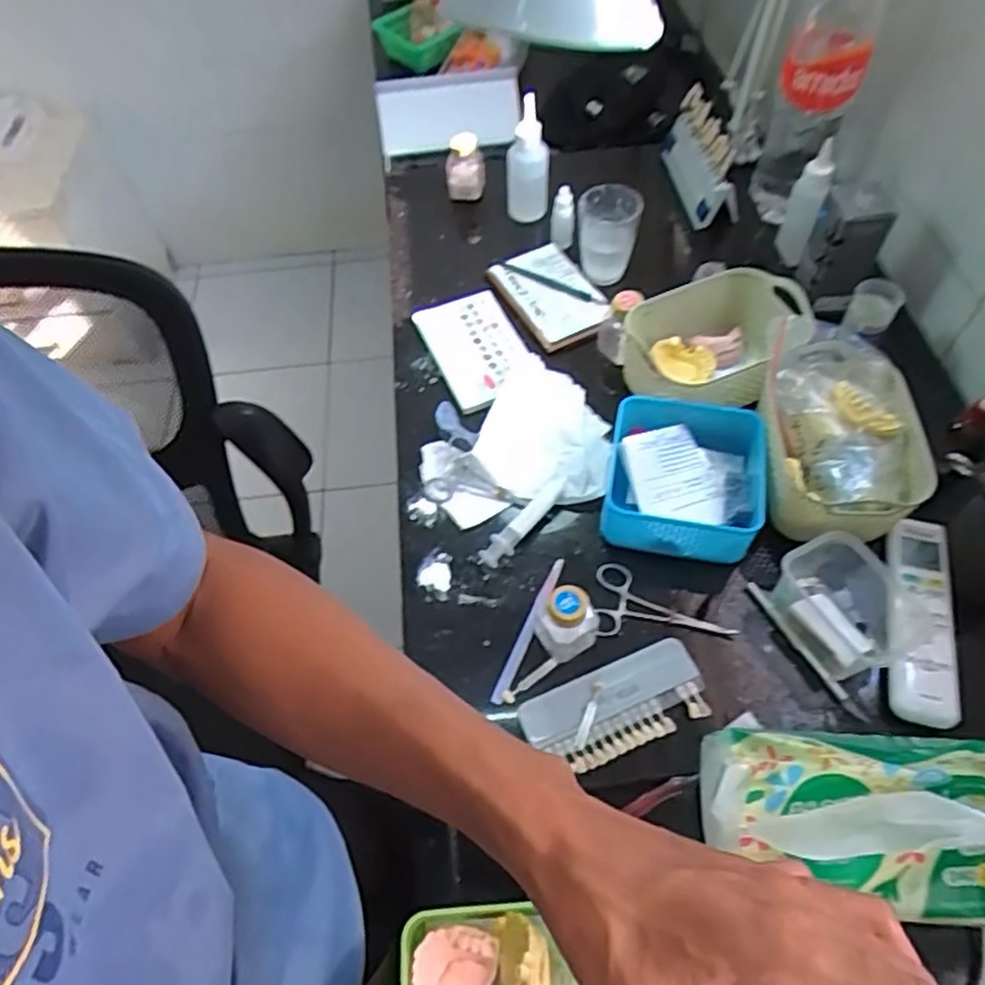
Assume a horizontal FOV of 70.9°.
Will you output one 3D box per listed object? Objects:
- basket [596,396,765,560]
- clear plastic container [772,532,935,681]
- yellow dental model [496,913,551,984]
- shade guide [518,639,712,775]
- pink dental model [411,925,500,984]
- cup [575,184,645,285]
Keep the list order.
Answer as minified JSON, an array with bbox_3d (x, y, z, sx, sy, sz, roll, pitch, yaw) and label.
[{"bbox_3d":[0.177,-0.011,0.639,0.139,0.060,0.132,7,58,8],"label":"basket"},{"bbox_3d":[0.295,0.093,0.568,0.092,0.063,0.102,-24,59,-12],"label":"clear plastic container"},{"bbox_3d":[0.021,0.314,0.452,0.034,0.023,0.068,-4,41,1],"label":"yellow dental model"},{"bbox_3d":[0.100,0.174,0.558,0.147,0.012,0.069,-20,58,-9],"label":"shade guide"},{"bbox_3d":[-0.028,0.318,0.458,0.049,0.016,0.066,34,65,22],"label":"pink dental model"},{"bbox_3d":[0.135,-0.302,0.819,0.071,0.116,0.063,10,59,10],"label":"cup"}]

